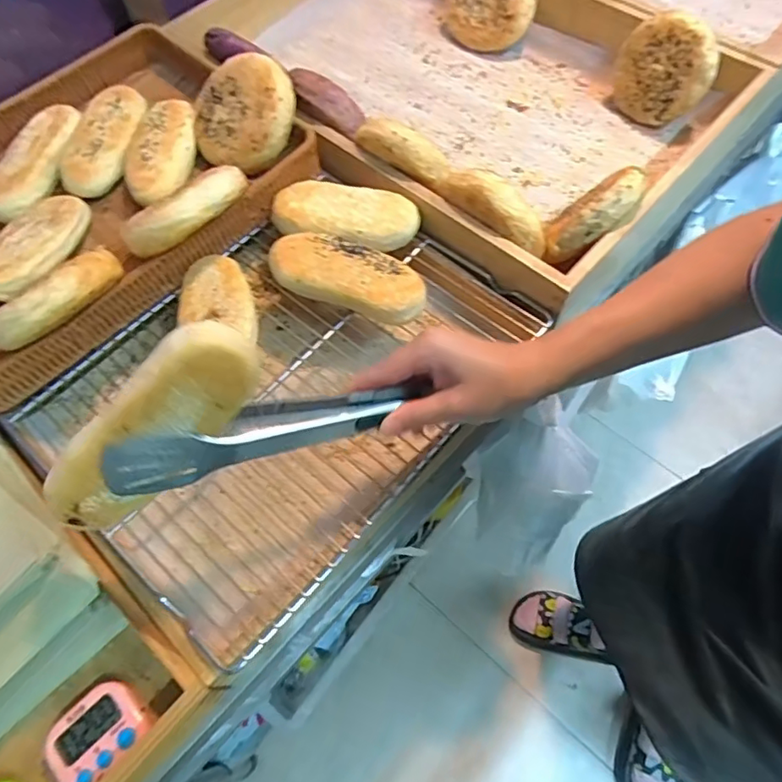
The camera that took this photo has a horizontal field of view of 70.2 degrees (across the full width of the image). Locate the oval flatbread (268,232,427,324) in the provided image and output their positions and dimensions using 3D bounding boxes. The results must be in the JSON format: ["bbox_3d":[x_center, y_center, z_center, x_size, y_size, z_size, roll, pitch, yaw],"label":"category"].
[{"bbox_3d":[-0.041,-0.106,0.519,0.154,0.036,0.068,19,66,11],"label":"oval flatbread"}]

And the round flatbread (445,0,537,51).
[{"bbox_3d":[0.135,-0.519,0.743,0.125,0.112,0.036,46,39,14],"label":"round flatbread"}]

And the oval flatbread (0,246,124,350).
[{"bbox_3d":[-0.265,-0.074,0.444,0.038,0.042,0.118,35,70,18],"label":"oval flatbread"}]

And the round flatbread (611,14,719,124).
[{"bbox_3d":[0.307,-0.366,0.634,0.025,0.105,0.113,-23,32,-37],"label":"round flatbread"}]

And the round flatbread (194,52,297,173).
[{"bbox_3d":[-0.148,-0.283,0.577,0.111,0.040,0.109,-38,80,16],"label":"round flatbread"}]

